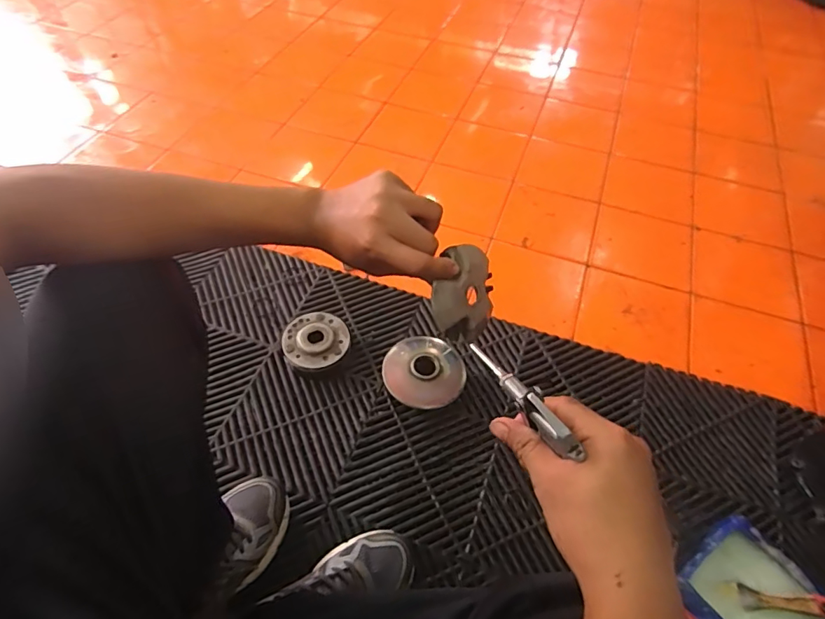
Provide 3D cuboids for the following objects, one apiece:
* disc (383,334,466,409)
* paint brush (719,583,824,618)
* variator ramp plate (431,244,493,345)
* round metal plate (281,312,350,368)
[{"bbox_3d":[0.020,0.103,0.812,0.135,0.045,0.136,1,53,-1],"label":"disc"},{"bbox_3d":[0.452,0.358,0.589,0.126,0.011,0.026,-2,51,21],"label":"paint brush"},{"bbox_3d":[0.048,-0.015,0.426,0.018,0.073,0.084,2,66,45],"label":"variator ramp plate"},{"bbox_3d":[-0.169,0.058,0.846,0.112,0.042,0.105,1,53,-1],"label":"round metal plate"}]

